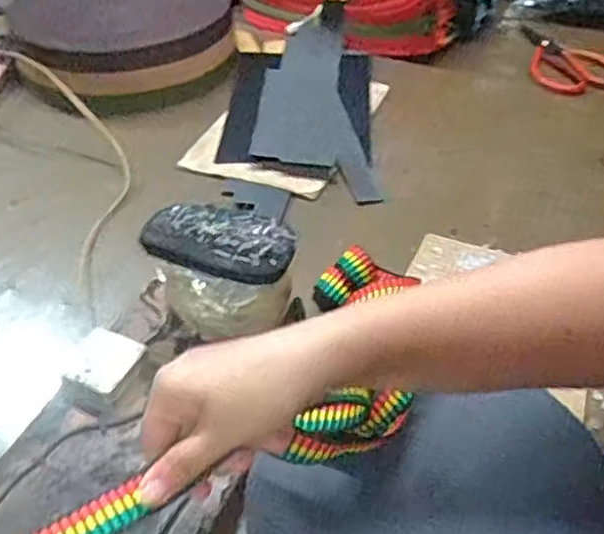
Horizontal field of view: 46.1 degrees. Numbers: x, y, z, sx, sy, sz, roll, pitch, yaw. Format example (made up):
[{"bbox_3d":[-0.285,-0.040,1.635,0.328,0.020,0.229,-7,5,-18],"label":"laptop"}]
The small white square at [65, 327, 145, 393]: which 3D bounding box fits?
[{"bbox_3d":[-0.139,0.068,0.498,0.051,0.020,0.050,16,45,20],"label":"small white square"}]

